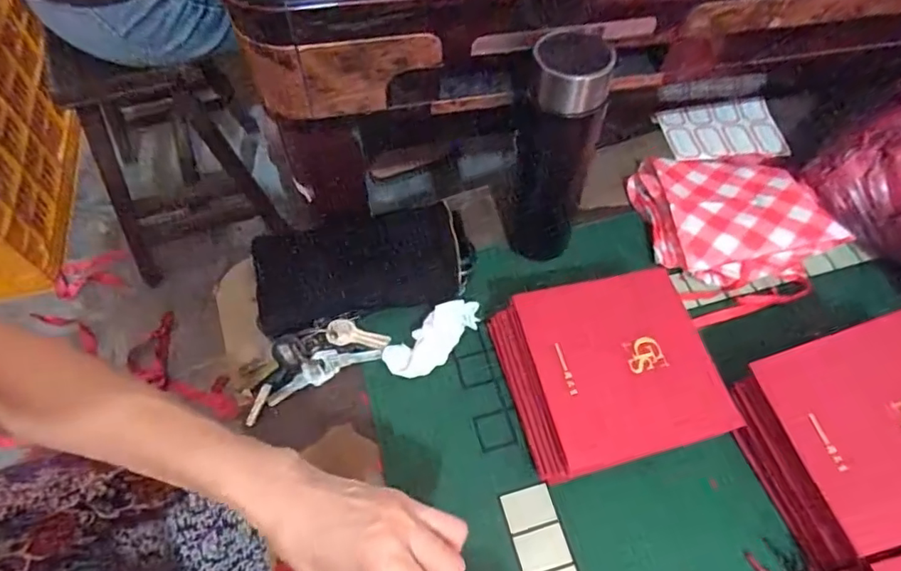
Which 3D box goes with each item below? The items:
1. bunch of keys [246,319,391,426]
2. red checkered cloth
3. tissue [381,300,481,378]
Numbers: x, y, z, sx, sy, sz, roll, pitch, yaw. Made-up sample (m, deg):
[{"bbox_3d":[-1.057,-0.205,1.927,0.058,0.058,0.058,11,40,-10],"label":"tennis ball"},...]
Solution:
[{"bbox_3d":[-0.124,0.066,0.481,0.135,0.034,0.048,-26,66,-16],"label":"bunch of keys"},{"bbox_3d":[0.276,-0.077,0.542,0.152,0.061,0.151,-7,62,-7],"label":"red checkered cloth"},{"bbox_3d":[-0.013,0.046,0.483,0.094,0.023,0.038,-31,67,-18],"label":"tissue"}]

